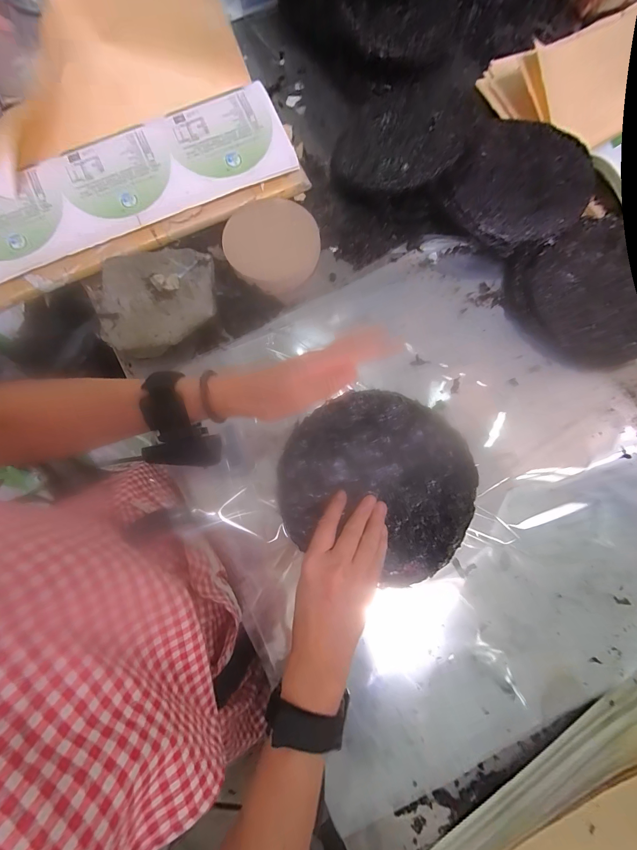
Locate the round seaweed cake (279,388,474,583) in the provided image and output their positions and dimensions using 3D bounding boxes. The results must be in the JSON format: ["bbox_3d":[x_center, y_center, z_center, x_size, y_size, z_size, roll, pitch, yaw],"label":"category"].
[{"bbox_3d":[0.061,0.052,0.343,0.189,0.028,0.179,0,77,1],"label":"round seaweed cake"}]

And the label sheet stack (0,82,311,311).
[{"bbox_3d":[-0.270,-0.333,0.467,0.479,0.027,0.173,-25,94,-5],"label":"label sheet stack"}]

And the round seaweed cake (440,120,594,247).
[{"bbox_3d":[0.281,-0.337,0.453,0.177,0.032,0.202,36,81,8],"label":"round seaweed cake"}]

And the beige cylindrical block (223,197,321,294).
[{"bbox_3d":[-0.067,-0.266,0.485,0.135,0.028,0.142,0,77,1],"label":"beige cylindrical block"}]

